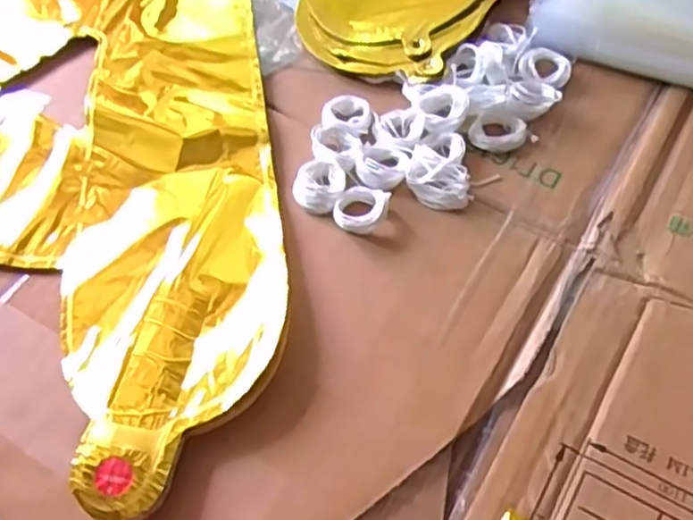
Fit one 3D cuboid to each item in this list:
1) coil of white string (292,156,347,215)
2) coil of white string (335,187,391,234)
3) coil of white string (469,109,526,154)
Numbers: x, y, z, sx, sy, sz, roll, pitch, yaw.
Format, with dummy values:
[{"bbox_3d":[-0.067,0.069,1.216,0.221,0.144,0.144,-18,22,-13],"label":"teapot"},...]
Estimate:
[{"bbox_3d":[-0.014,-0.040,0.384,0.026,0.008,0.031,17,60,15],"label":"coil of white string"},{"bbox_3d":[0.008,-0.025,0.372,0.027,0.013,0.024,10,58,10],"label":"coil of white string"},{"bbox_3d":[0.084,-0.072,0.395,0.030,0.012,0.022,6,58,8],"label":"coil of white string"}]

